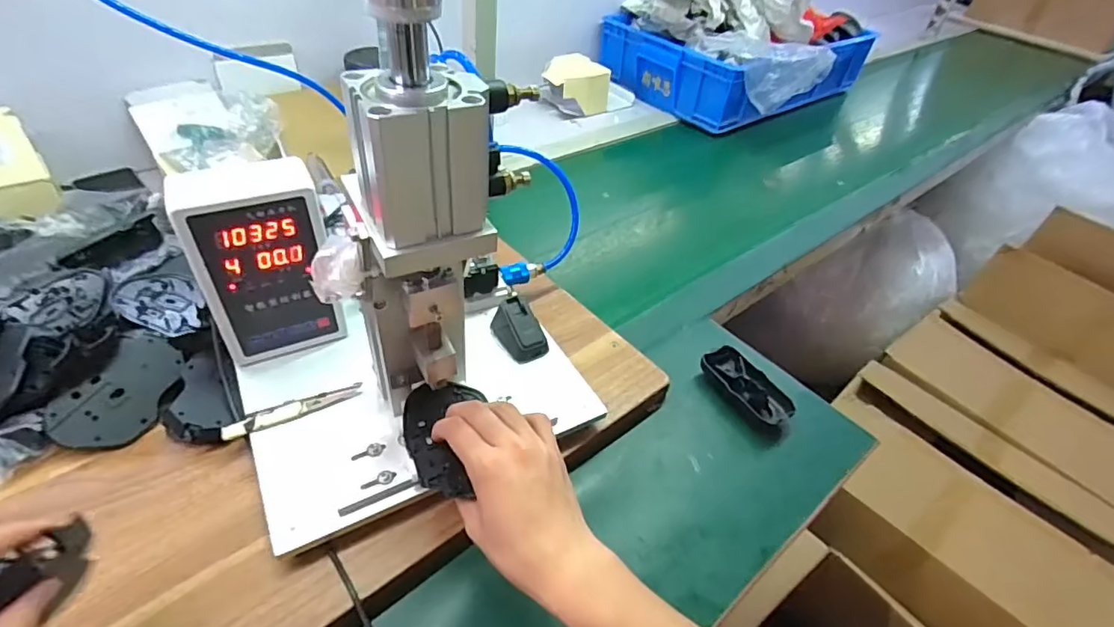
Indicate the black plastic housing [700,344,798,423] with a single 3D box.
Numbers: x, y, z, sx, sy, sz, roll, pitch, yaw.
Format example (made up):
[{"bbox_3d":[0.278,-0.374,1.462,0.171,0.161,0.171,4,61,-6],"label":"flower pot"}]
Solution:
[{"bbox_3d":[0.216,0.083,0.621,0.051,0.025,0.103,-18,49,-25],"label":"black plastic housing"}]

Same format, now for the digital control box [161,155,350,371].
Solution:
[{"bbox_3d":[-0.270,-0.049,0.506,0.107,0.175,0.066,-17,48,-24],"label":"digital control box"}]

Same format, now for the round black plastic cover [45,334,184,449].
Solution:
[{"bbox_3d":[-0.393,0.073,0.497,0.065,0.012,0.109,39,56,-19],"label":"round black plastic cover"}]

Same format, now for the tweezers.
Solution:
[{"bbox_3d":[-0.240,0.089,0.499,0.116,0.010,0.022,-18,49,-25],"label":"tweezers"}]

